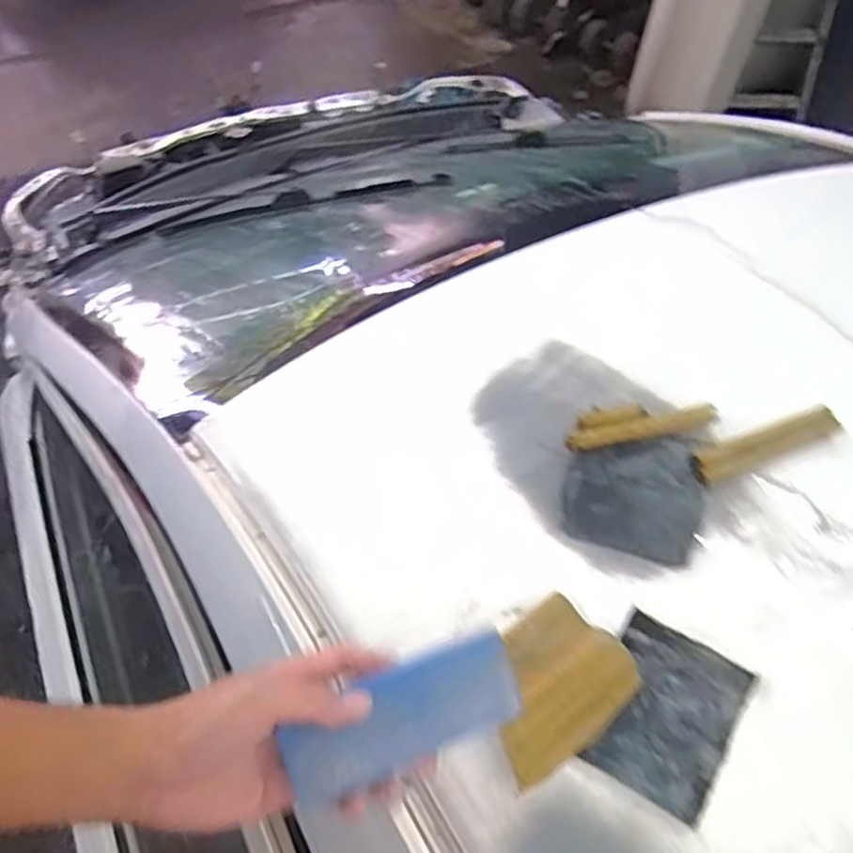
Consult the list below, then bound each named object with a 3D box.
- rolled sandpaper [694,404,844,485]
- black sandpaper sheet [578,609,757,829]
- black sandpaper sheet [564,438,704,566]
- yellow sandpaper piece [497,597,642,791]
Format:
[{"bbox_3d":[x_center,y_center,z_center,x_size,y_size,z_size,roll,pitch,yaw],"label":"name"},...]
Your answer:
[{"bbox_3d":[0.291,0.015,0.625,0.136,0.018,0.030,-17,57,-14],"label":"rolled sandpaper"},{"bbox_3d":[0.163,0.198,0.504,0.088,0.021,0.107,28,57,16],"label":"black sandpaper sheet"},{"bbox_3d":[0.175,0.054,0.616,0.109,0.007,0.115,13,58,19],"label":"black sandpaper sheet"},{"bbox_3d":[0.086,0.181,0.517,0.109,0.029,0.091,-30,61,-22],"label":"yellow sandpaper piece"}]

